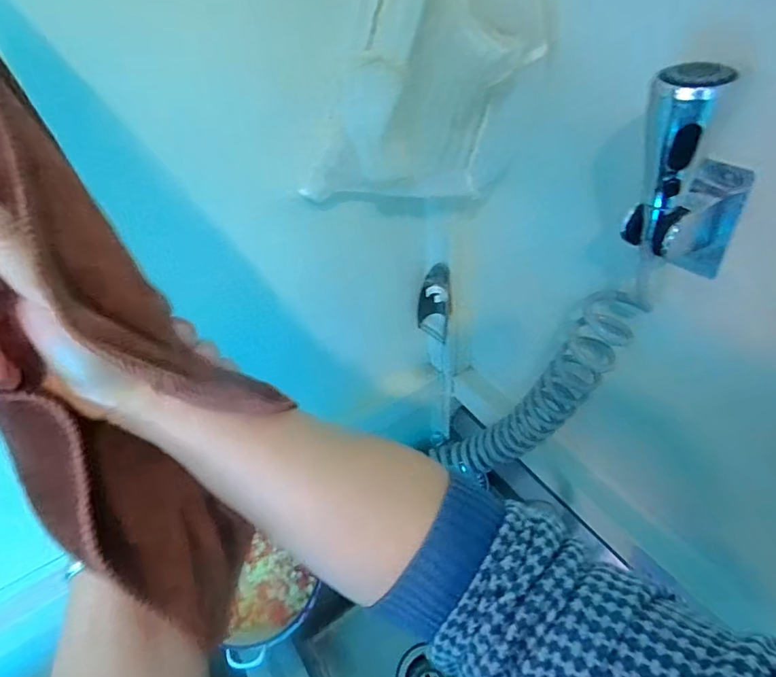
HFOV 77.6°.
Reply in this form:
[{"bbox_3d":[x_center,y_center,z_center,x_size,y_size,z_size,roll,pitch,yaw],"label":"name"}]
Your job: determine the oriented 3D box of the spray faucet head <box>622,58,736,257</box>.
[{"bbox_3d":[0.190,-0.117,0.329,0.036,0.124,0.039,-27,48,-23],"label":"spray faucet head"}]

